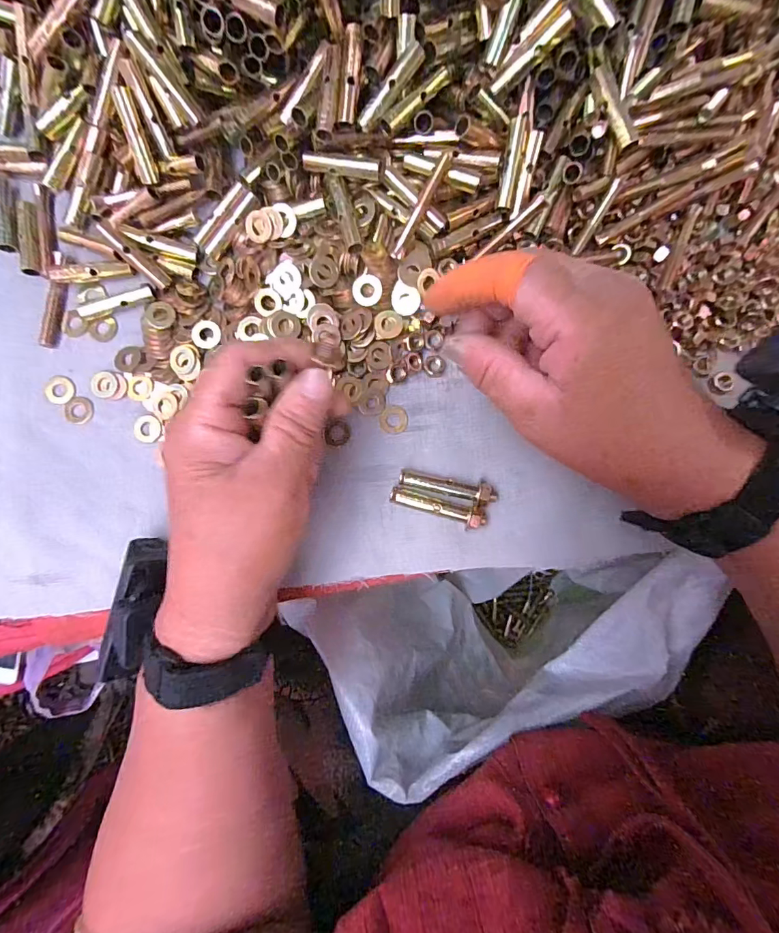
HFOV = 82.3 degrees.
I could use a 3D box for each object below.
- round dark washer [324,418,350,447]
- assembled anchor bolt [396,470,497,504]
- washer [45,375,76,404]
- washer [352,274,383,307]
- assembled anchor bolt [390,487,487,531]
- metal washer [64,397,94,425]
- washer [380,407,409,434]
[{"bbox_3d":[-0.030,-0.020,0.264,0.015,0.004,0.015,-16,87,0],"label":"round dark washer"},{"bbox_3d":[0.033,0.012,0.258,0.055,0.010,0.012,9,87,2],"label":"assembled anchor bolt"},{"bbox_3d":[-0.197,-0.046,0.266,0.018,0.004,0.017,0,87,1],"label":"washer"},{"bbox_3d":[-0.012,-0.100,0.253,0.017,0.004,0.017,0,104,2],"label":"washer"},{"bbox_3d":[0.028,0.024,0.257,0.055,0.011,0.013,13,87,2],"label":"assembled anchor bolt"},{"bbox_3d":[-0.185,-0.034,0.265,0.017,0.004,0.016,19,87,2],"label":"metal washer"},{"bbox_3d":[0.003,-0.028,0.265,0.017,0.004,0.016,0,87,1],"label":"washer"}]

